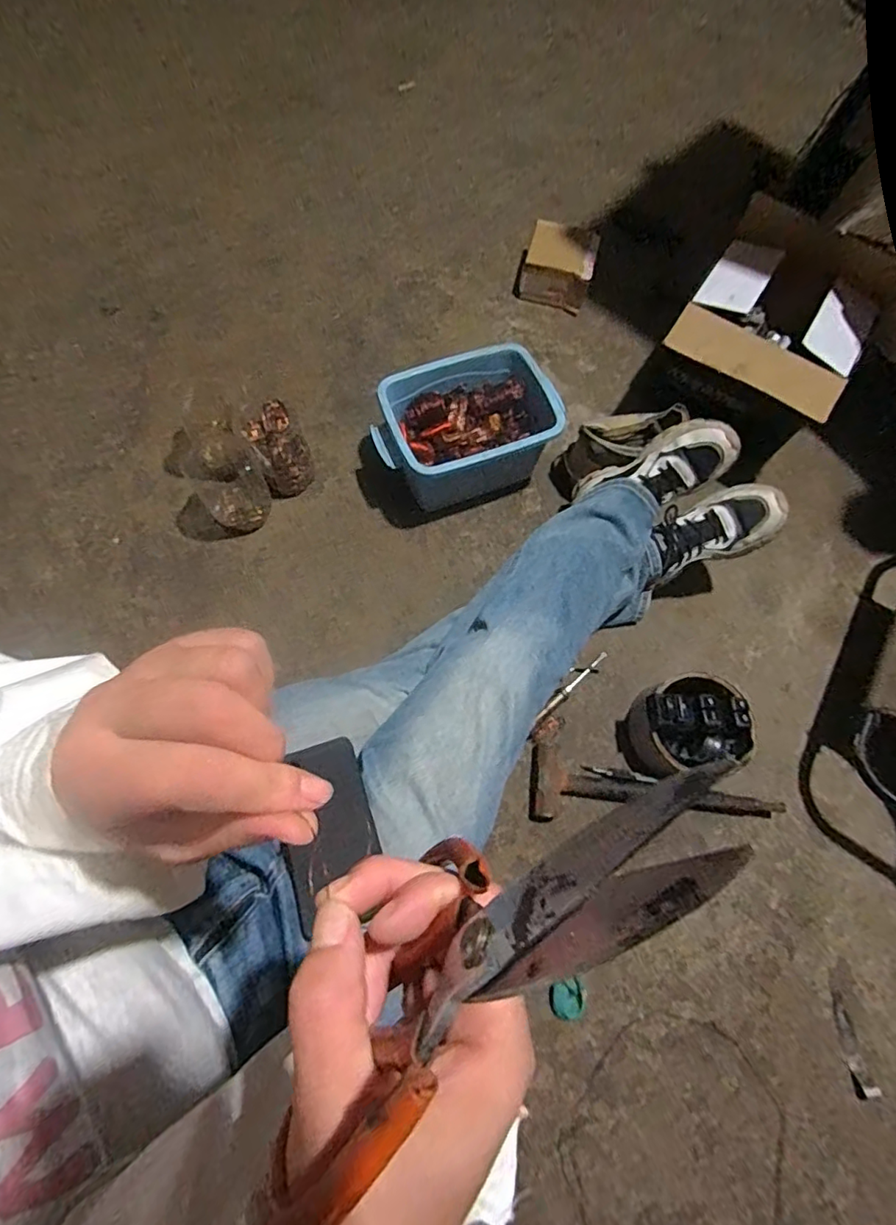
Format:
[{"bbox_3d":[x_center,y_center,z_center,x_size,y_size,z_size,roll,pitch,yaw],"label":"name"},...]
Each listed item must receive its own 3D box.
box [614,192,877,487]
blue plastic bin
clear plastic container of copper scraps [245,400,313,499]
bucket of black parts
[{"bbox_3d":[0.478,-0.409,0.862,0.274,0.249,0.222,37,73,10],"label":"box"},{"bbox_3d":[0.022,-0.294,0.899,0.281,0.159,0.196,-19,73,-9],"label":"blue plastic bin"},{"bbox_3d":[-0.284,-0.275,0.924,0.085,0.123,0.103,-19,73,-9],"label":"clear plastic container of copper scraps"},{"bbox_3d":[0.336,0.158,0.756,0.127,0.127,0.130,1,71,-2],"label":"bucket of black parts"}]

